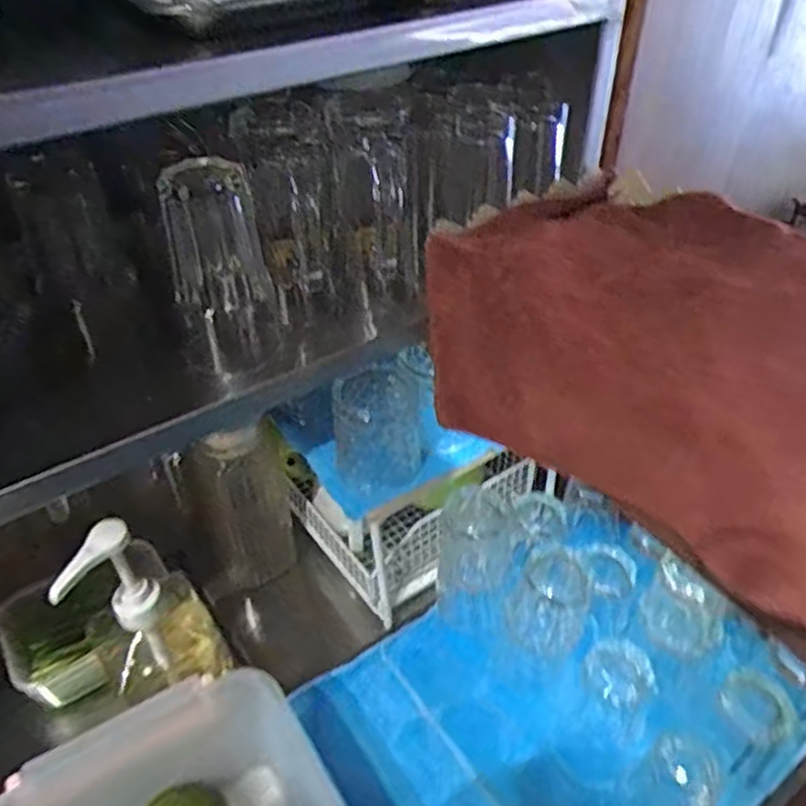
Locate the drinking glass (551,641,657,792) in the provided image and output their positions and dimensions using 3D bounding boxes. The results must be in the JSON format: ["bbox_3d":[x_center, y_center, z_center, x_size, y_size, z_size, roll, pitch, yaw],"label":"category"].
[{"bbox_3d":[0.187,0.283,0.653,0.076,0.137,0.088,20,45,25],"label":"drinking glass"}]

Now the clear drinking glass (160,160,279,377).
[{"bbox_3d":[-0.152,-0.108,0.586,0.078,0.175,0.070,-10,40,-9],"label":"clear drinking glass"}]

